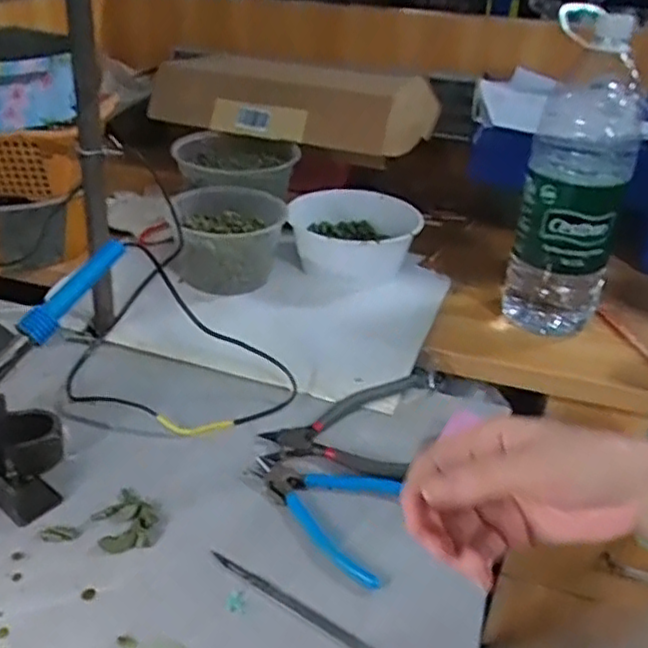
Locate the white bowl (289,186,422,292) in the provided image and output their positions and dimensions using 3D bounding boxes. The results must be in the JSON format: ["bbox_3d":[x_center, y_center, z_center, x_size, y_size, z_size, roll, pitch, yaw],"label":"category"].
[{"bbox_3d":[0.037,-0.109,0.870,0.159,0.066,0.171,1,31,-1],"label":"white bowl"}]

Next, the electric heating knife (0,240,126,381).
[{"bbox_3d":[-0.253,0.032,0.531,0.033,0.017,0.275,20,59,28],"label":"electric heating knife"}]

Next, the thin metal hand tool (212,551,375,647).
[{"bbox_3d":[-0.022,0.193,0.469,0.140,0.006,0.010,22,37,29],"label":"thin metal hand tool"}]

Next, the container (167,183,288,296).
[{"bbox_3d":[-0.117,-0.101,0.829,0.134,0.093,0.135,1,31,-1],"label":"container"}]

